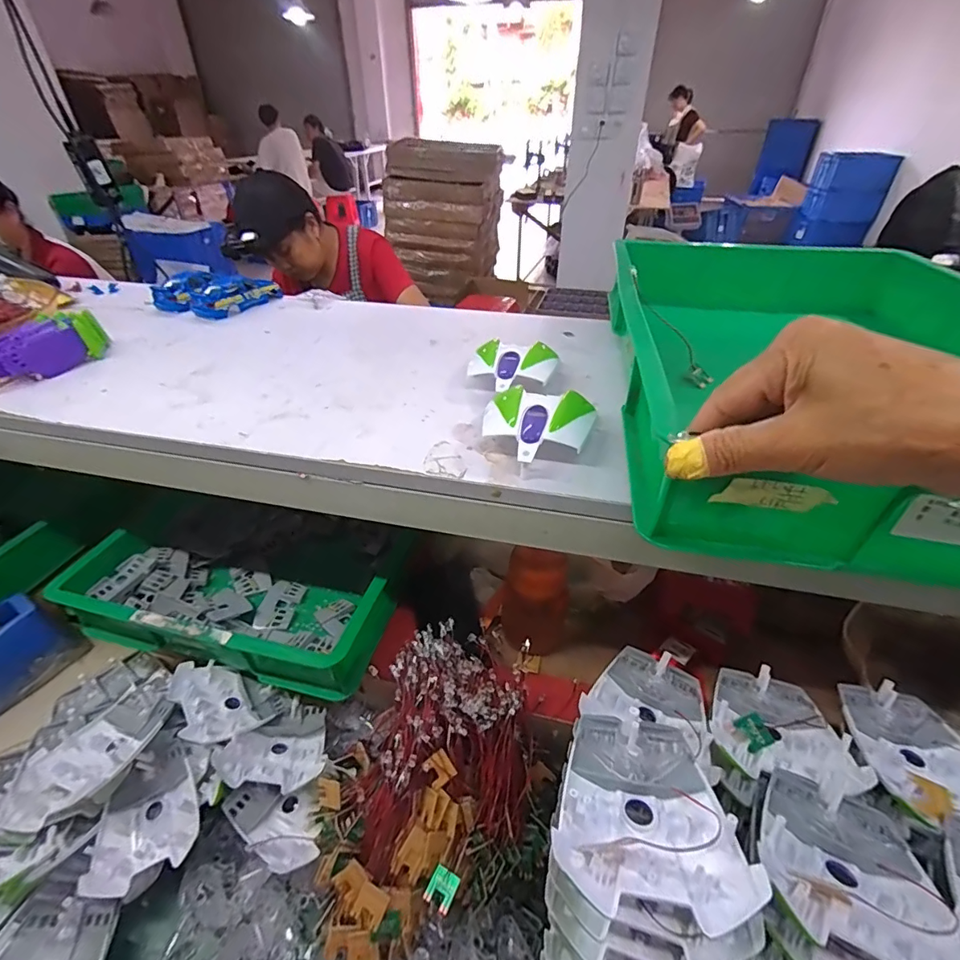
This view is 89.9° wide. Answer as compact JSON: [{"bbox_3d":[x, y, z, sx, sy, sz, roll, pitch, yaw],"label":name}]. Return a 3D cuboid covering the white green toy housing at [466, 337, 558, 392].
[{"bbox_3d":[0.032,-0.109,0.485,0.085,0.033,0.091,5,38,8],"label":"white green toy housing"}]

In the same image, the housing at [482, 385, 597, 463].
[{"bbox_3d":[0.046,-0.043,0.398,0.089,0.031,0.098,9,39,12],"label":"housing"}]

